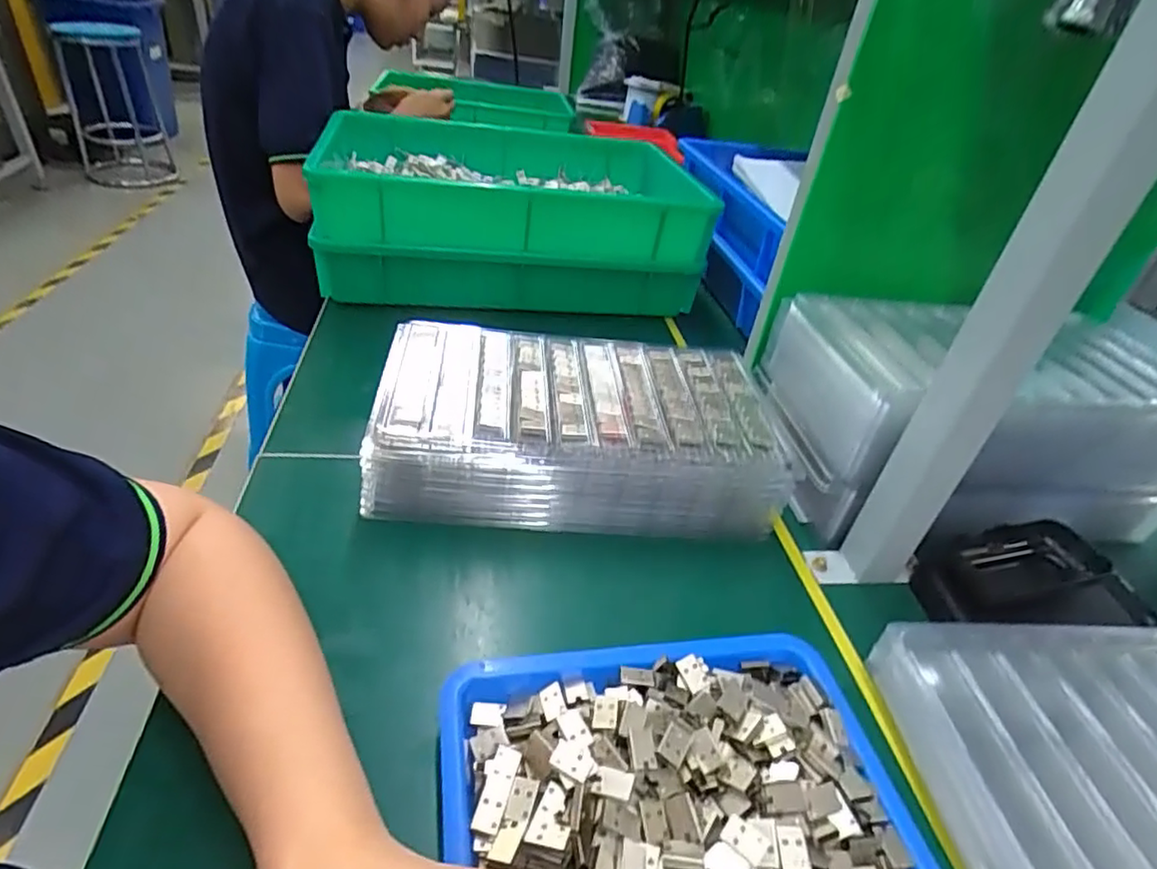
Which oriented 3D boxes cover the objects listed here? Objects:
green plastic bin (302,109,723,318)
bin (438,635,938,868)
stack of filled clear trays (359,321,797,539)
[{"bbox_3d":[-0.088,-0.283,0.798,0.427,0.138,0.325,-1,37,-13],"label":"green plastic bin"},{"bbox_3d":[0.049,0.176,0.291,0.212,0.035,0.170,-2,36,-13],"label":"bin"},{"bbox_3d":[-0.002,-0.007,0.497,0.295,0.081,0.160,3,36,-6],"label":"stack of filled clear trays"}]

